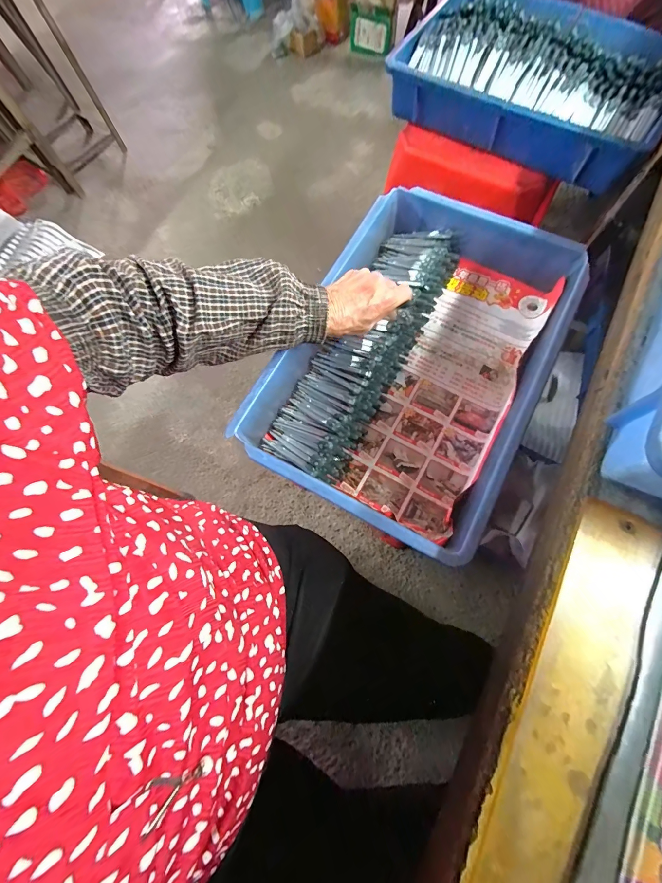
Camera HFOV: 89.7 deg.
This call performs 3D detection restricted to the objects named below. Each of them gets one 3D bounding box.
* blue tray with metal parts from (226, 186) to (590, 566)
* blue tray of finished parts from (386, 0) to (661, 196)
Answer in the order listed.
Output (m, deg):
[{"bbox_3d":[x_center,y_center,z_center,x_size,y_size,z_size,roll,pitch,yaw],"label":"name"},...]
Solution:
[{"bbox_3d":[0.110,-0.109,0.430,0.283,0.079,0.431,28,77,10],"label":"blue tray with metal parts"},{"bbox_3d":[0.335,-0.601,0.563,0.420,0.112,0.249,33,78,11],"label":"blue tray of finished parts"}]

